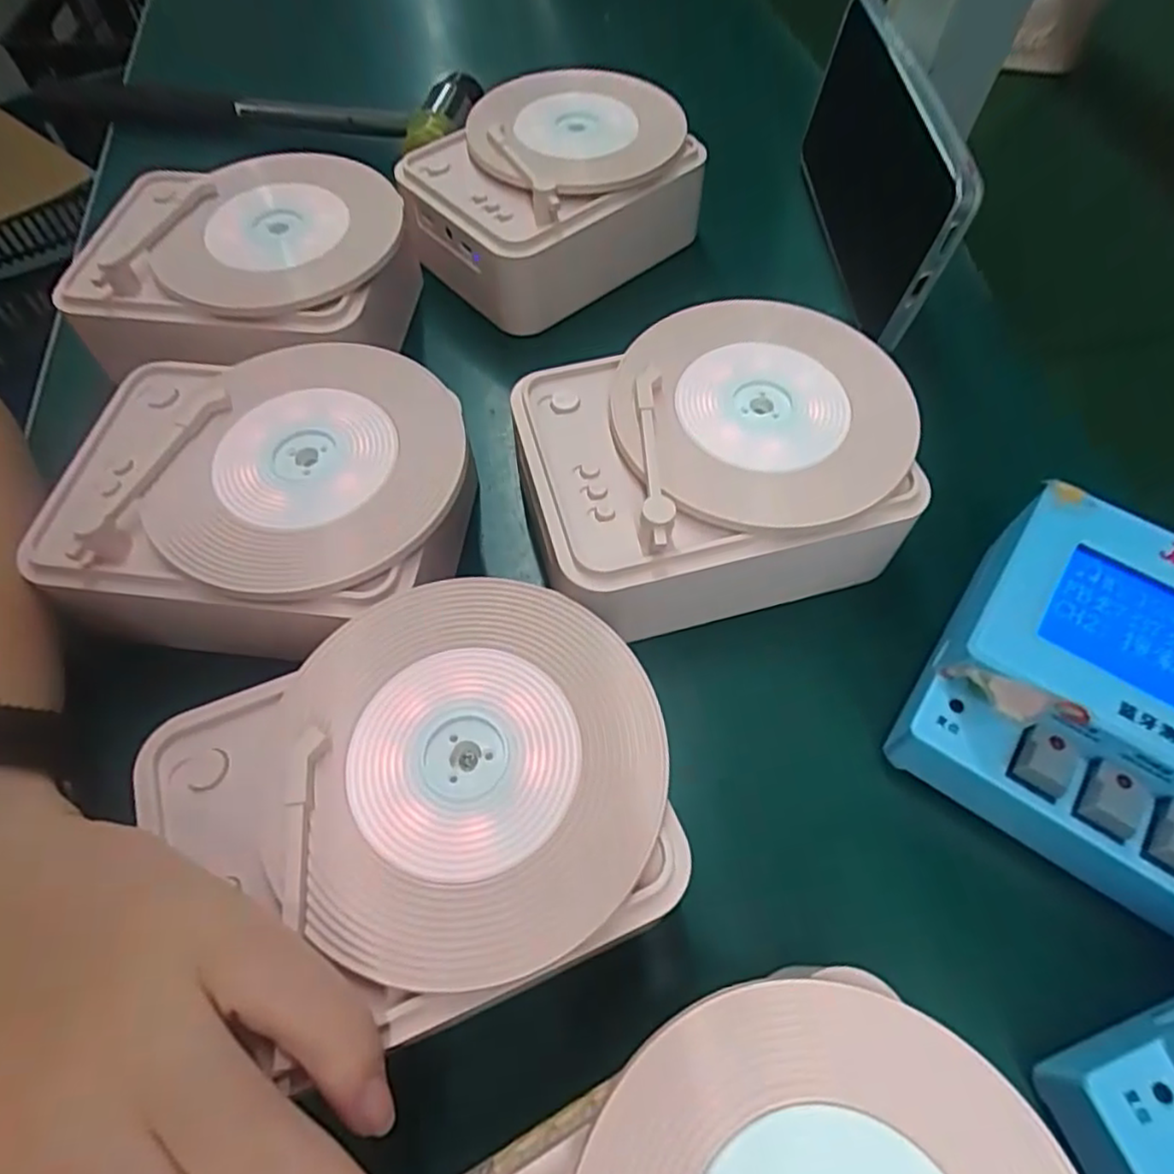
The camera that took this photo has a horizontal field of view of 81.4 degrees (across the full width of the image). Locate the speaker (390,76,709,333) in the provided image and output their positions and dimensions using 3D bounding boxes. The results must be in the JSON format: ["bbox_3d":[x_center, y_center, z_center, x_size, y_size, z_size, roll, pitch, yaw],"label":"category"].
[{"bbox_3d":[-0.019,-0.187,0.326,0.103,0.054,0.134,40,67,20],"label":"speaker"}]

